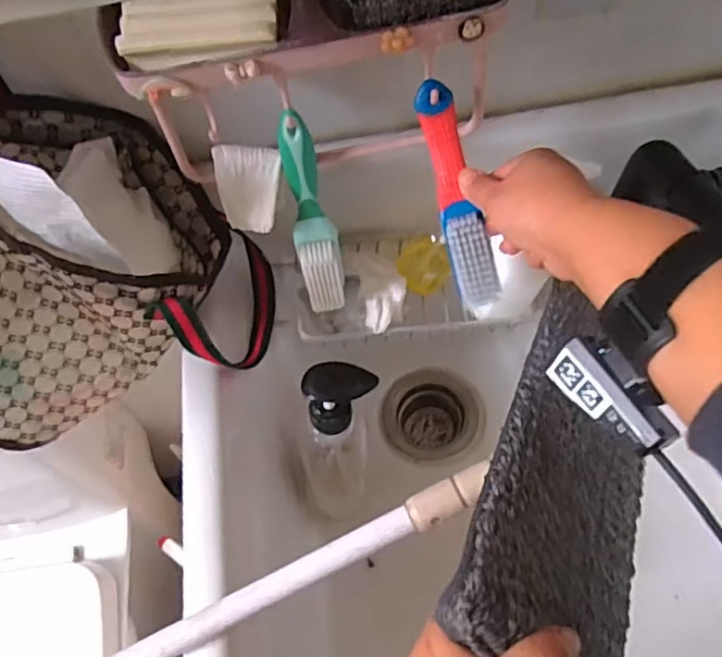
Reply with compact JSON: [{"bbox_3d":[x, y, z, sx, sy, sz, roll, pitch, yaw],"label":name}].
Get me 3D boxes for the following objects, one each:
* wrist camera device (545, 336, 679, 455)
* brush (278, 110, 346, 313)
[{"bbox_3d":[0.133,0.033,0.322,0.022,0.037,0.065,-12,55,-36],"label":"wrist camera device"},{"bbox_3d":[-0.037,-0.081,0.482,0.033,0.176,0.045,-14,60,-3],"label":"brush"}]

